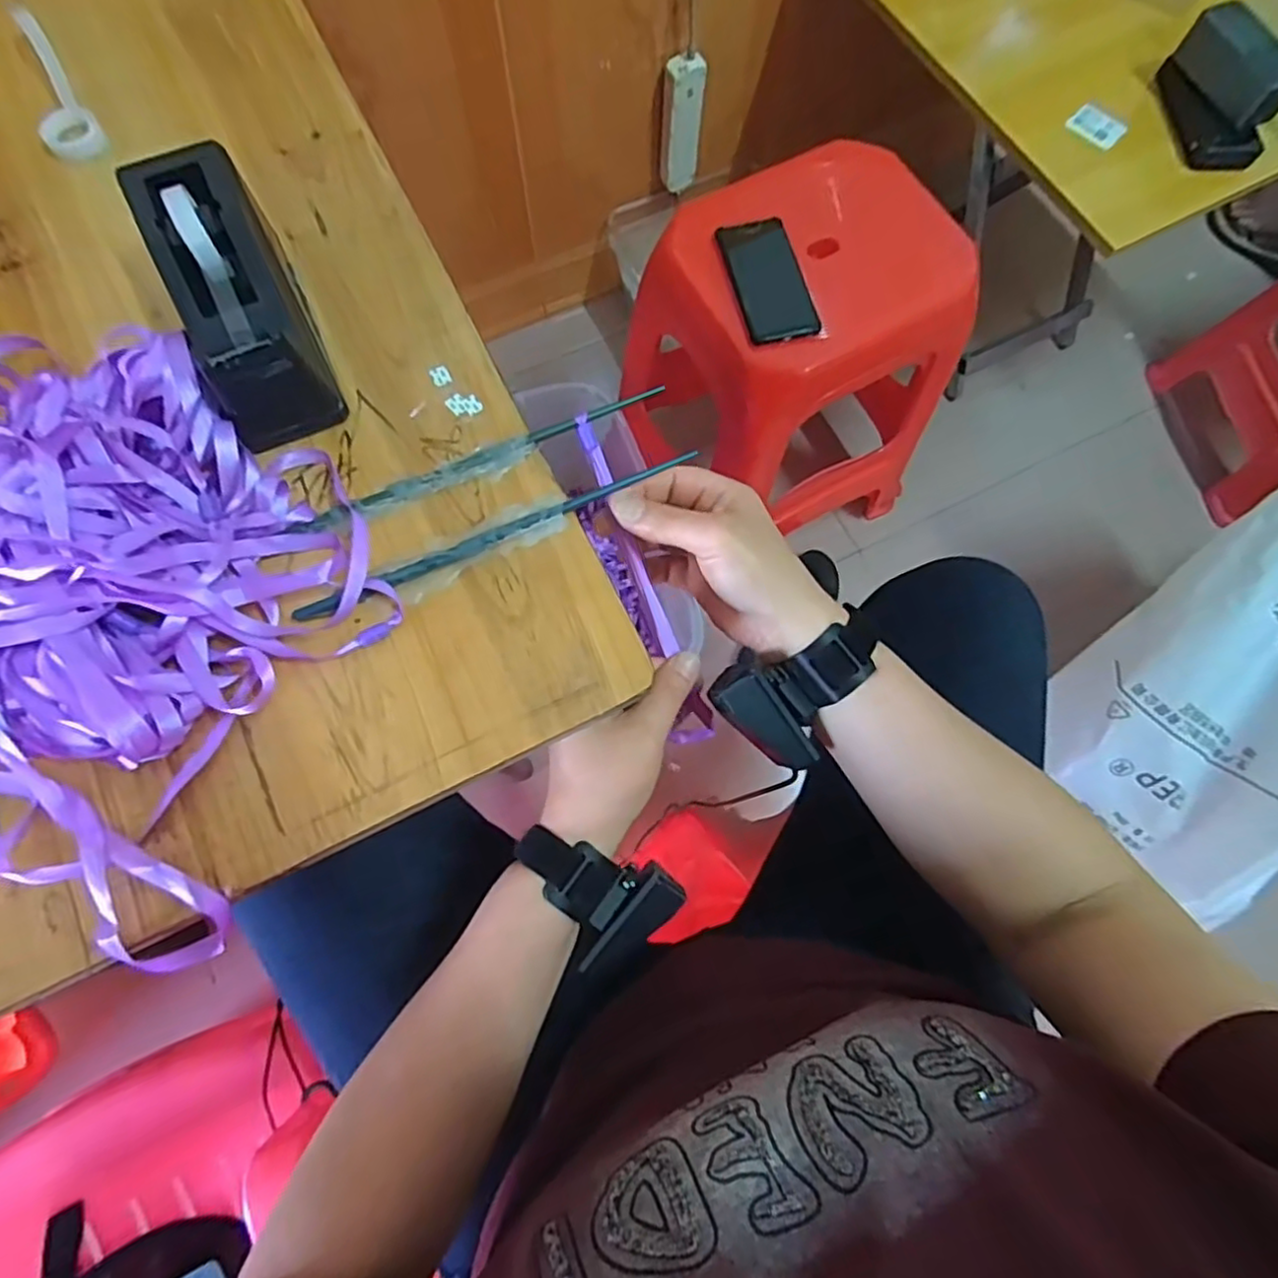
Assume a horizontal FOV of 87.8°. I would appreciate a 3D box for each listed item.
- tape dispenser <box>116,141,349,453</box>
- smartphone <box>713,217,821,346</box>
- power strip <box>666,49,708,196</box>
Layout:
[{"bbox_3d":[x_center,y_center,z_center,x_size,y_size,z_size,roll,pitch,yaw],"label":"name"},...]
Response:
[{"bbox_3d":[-0.221,-0.187,0.365,0.058,0.074,0.150,-23,76,-8],"label":"tape dispenser"},{"bbox_3d":[0.139,-0.388,0.712,0.080,0.014,0.160,-12,75,-5],"label":"smartphone"},{"bbox_3d":[0.070,-0.795,1.030,0.055,0.183,0.034,6,74,0],"label":"power strip"}]

